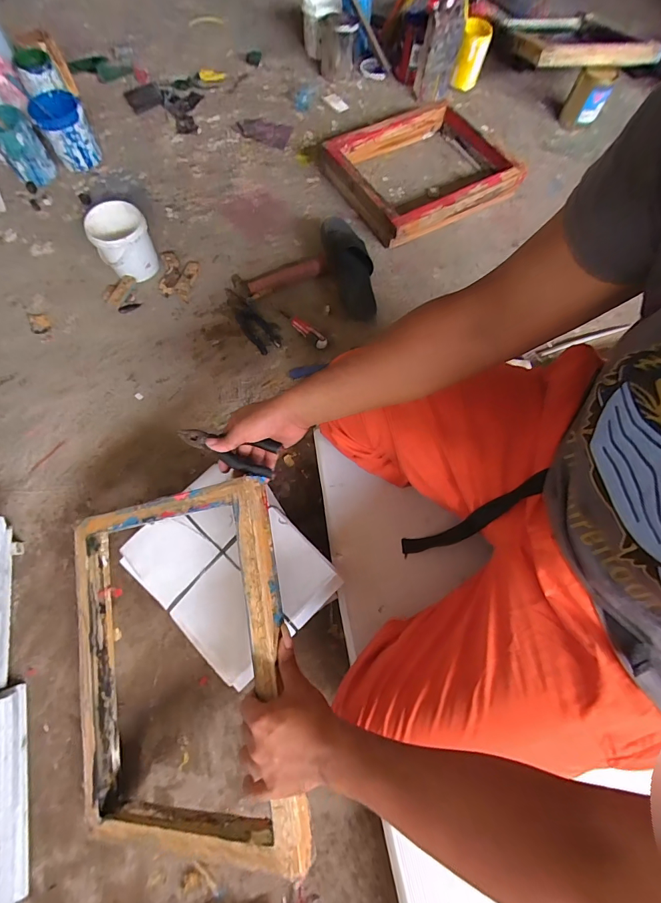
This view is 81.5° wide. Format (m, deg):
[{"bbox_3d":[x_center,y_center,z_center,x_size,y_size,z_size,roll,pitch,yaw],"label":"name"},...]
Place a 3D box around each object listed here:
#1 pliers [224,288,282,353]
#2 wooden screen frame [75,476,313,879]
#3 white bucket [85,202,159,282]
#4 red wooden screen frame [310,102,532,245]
[{"bbox_3d":[-0.196,-0.314,0.916,0.056,0.015,0.205,-37,75,-14],"label":"pliers"},{"bbox_3d":[-0.221,0.286,0.536,0.354,0.044,0.437,-14,77,19],"label":"wooden screen frame"},{"bbox_3d":[-0.477,-0.482,0.890,0.122,0.127,0.122,1,70,-2],"label":"white bucket"},{"bbox_3d":[0.241,-0.776,1.045,0.474,0.068,0.370,-24,73,-11],"label":"red wooden screen frame"}]

